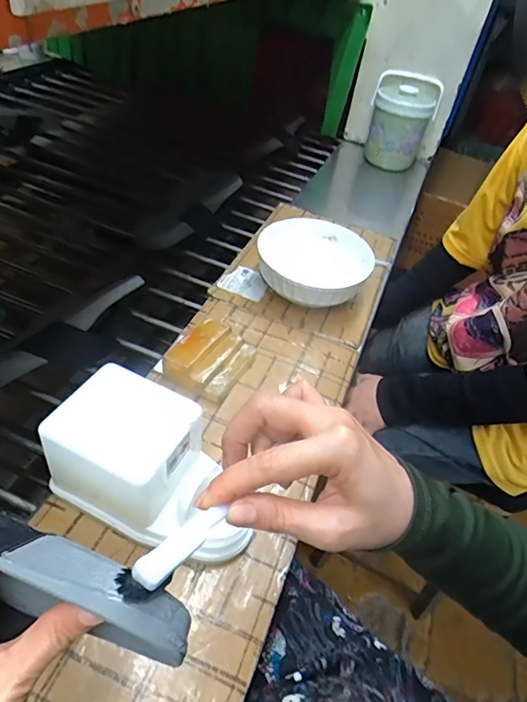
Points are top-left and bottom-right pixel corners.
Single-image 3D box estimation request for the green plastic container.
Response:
[{"bbox_3d":[0.325,-0.540,1.132,0.149,0.187,0.134,18,44,8],"label":"green plastic container"}]

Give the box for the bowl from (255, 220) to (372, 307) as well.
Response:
[{"bbox_3d":[0.081,-0.130,0.748,0.170,0.076,0.193,4,44,-7],"label":"bowl"}]

